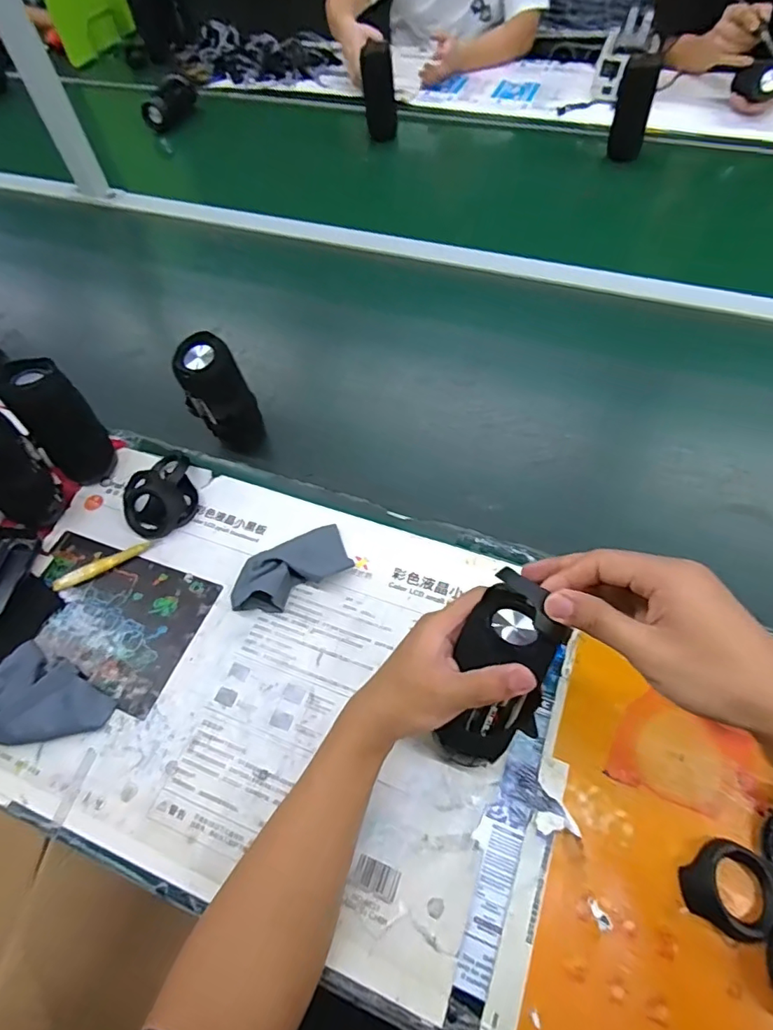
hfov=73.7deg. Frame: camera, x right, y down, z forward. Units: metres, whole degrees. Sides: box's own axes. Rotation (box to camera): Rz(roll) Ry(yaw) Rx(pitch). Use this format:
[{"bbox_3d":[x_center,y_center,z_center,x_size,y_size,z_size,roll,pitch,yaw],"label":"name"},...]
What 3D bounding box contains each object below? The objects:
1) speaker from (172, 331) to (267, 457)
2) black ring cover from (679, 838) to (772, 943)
[{"bbox_3d":[-0.194,-0.136,0.609,0.061,0.144,0.061,11,59,10],"label":"speaker"},{"bbox_3d":[0.250,0.269,0.374,0.061,0.021,0.056,24,62,17],"label":"black ring cover"}]

